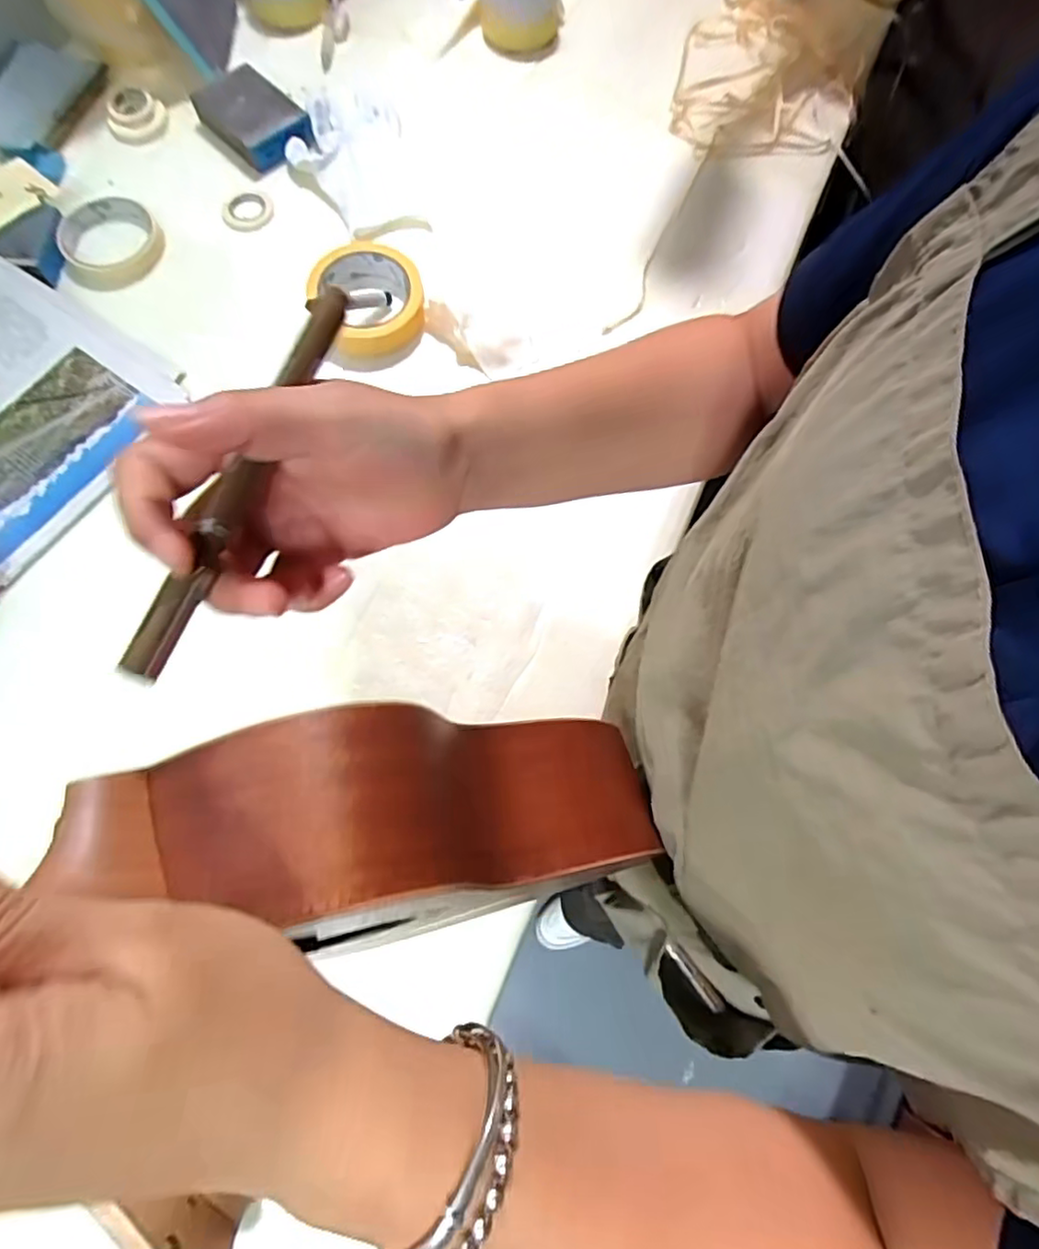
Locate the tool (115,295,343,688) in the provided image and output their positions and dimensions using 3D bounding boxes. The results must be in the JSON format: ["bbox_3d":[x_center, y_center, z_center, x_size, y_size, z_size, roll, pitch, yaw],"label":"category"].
[{"bbox_3d":[-0.086,-0.046,0.194,0.013,0.014,0.135,22,81,5],"label":"tool"}]

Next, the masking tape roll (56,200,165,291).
[{"bbox_3d":[-0.368,-0.344,0.565,0.086,0.018,0.103,-19,75,-7],"label":"masking tape roll"}]

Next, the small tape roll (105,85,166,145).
[{"bbox_3d":[-0.378,-0.502,0.612,0.054,0.021,0.057,1,73,-2],"label":"small tape roll"}]

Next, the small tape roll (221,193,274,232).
[{"bbox_3d":[-0.256,-0.390,0.588,0.046,0.006,0.047,1,73,-2],"label":"small tape roll"}]

